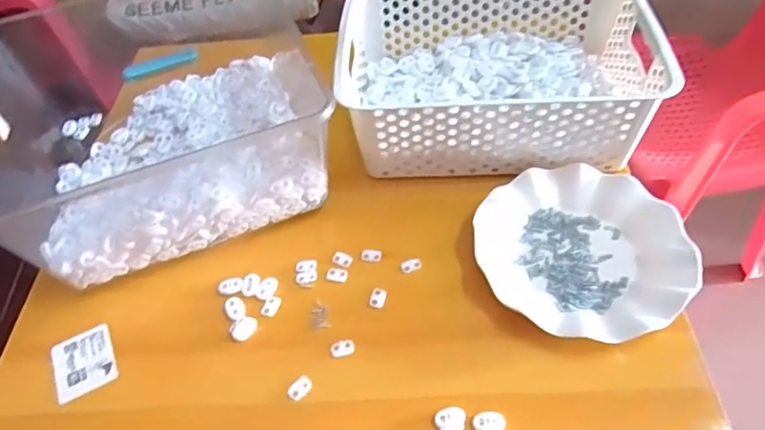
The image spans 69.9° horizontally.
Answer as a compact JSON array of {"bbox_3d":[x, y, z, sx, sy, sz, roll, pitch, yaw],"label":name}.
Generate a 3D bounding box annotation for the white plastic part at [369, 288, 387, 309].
[{"bbox_3d":[-0.004,0.075,0.496,0.014,0.004,0.019,10,53,12],"label":"white plastic part"}]

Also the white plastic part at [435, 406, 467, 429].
[{"bbox_3d":[0.053,0.157,0.419,0.023,0.004,0.019,-10,51,-3],"label":"white plastic part"}]

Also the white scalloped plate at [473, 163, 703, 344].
[{"bbox_3d":[0.181,0.031,0.496,0.178,0.027,0.179,-2,51,3],"label":"white scalloped plate"}]

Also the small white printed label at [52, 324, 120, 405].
[{"bbox_3d":[-0.262,0.129,0.481,0.050,0.004,0.057,-26,54,-16],"label":"small white printed label"}]

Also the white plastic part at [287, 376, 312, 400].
[{"bbox_3d":[-0.068,0.142,0.449,0.014,0.004,0.021,31,60,26],"label":"white plastic part"}]

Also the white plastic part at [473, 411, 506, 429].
[{"bbox_3d":[0.081,0.158,0.415,0.023,0.004,0.020,11,53,13],"label":"white plastic part"}]

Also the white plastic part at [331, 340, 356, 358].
[{"bbox_3d":[-0.034,0.114,0.468,0.021,0.004,0.013,-18,52,-10],"label":"white plastic part"}]

